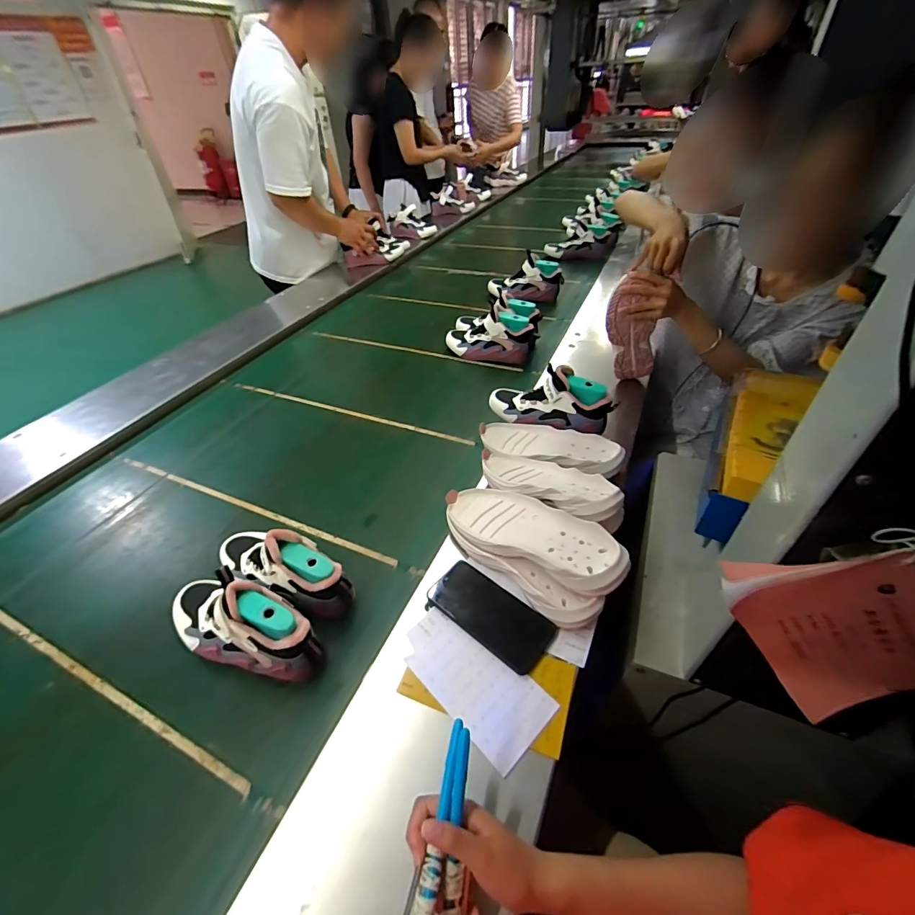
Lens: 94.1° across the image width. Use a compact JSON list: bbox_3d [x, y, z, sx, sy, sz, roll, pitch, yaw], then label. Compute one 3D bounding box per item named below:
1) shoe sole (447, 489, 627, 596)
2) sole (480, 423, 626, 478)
[{"bbox_3d":[0.101,0.102,0.600,0.268,0.067,0.092,24,48,26],"label":"shoe sole"},{"bbox_3d":[0.166,-0.023,0.771,0.251,0.039,0.098,17,45,20],"label":"sole"}]

